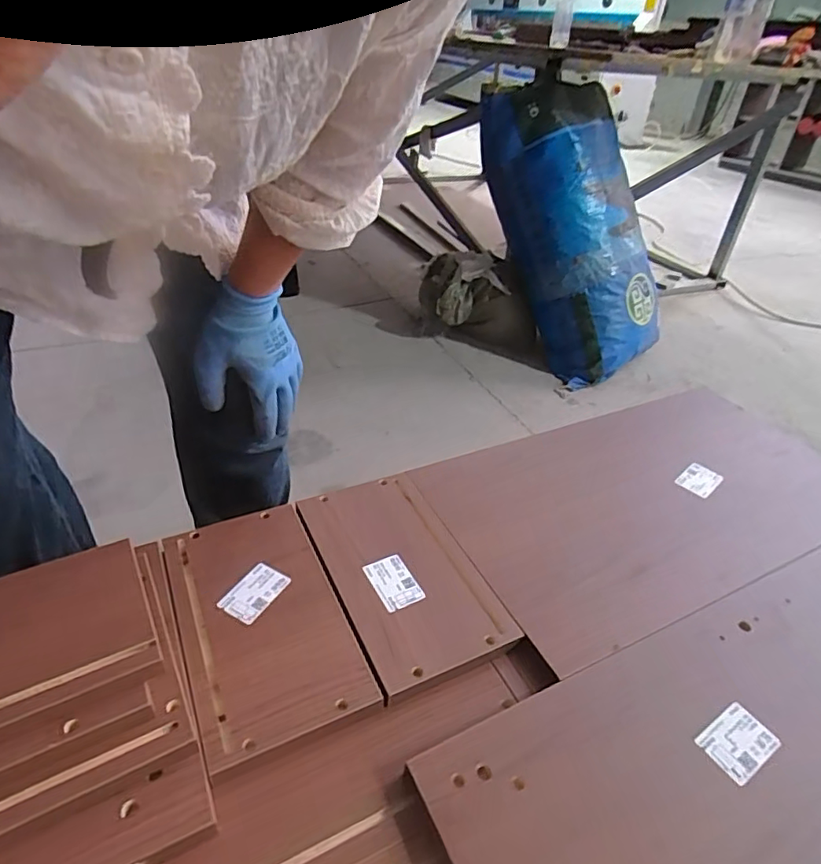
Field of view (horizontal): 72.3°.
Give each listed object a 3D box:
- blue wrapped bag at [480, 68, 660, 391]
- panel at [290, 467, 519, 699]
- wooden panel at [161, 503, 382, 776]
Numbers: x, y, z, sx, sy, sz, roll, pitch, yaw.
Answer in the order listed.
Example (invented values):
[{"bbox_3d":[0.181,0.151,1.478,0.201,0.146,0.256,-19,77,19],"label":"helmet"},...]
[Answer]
[{"bbox_3d":[0.476,-0.551,1.627,0.391,0.767,0.264,-29,14,-37],"label":"blue wrapped bag"},{"bbox_3d":[-0.012,0.132,0.567,0.137,0.009,0.247,-12,42,-24],"label":"panel"},{"bbox_3d":[-0.140,0.164,0.518,0.134,0.016,0.245,-12,42,-24],"label":"wooden panel"}]

